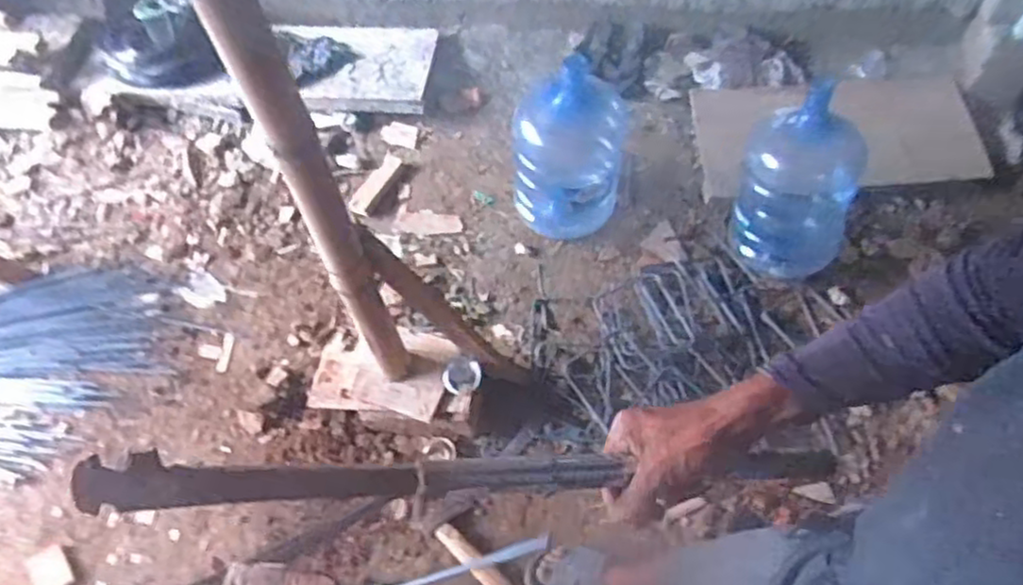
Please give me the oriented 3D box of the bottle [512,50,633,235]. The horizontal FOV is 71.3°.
[{"bbox_3d":[0.149,-0.384,1.829,0.280,0.507,0.251,8,58,9],"label":"bottle"}]

